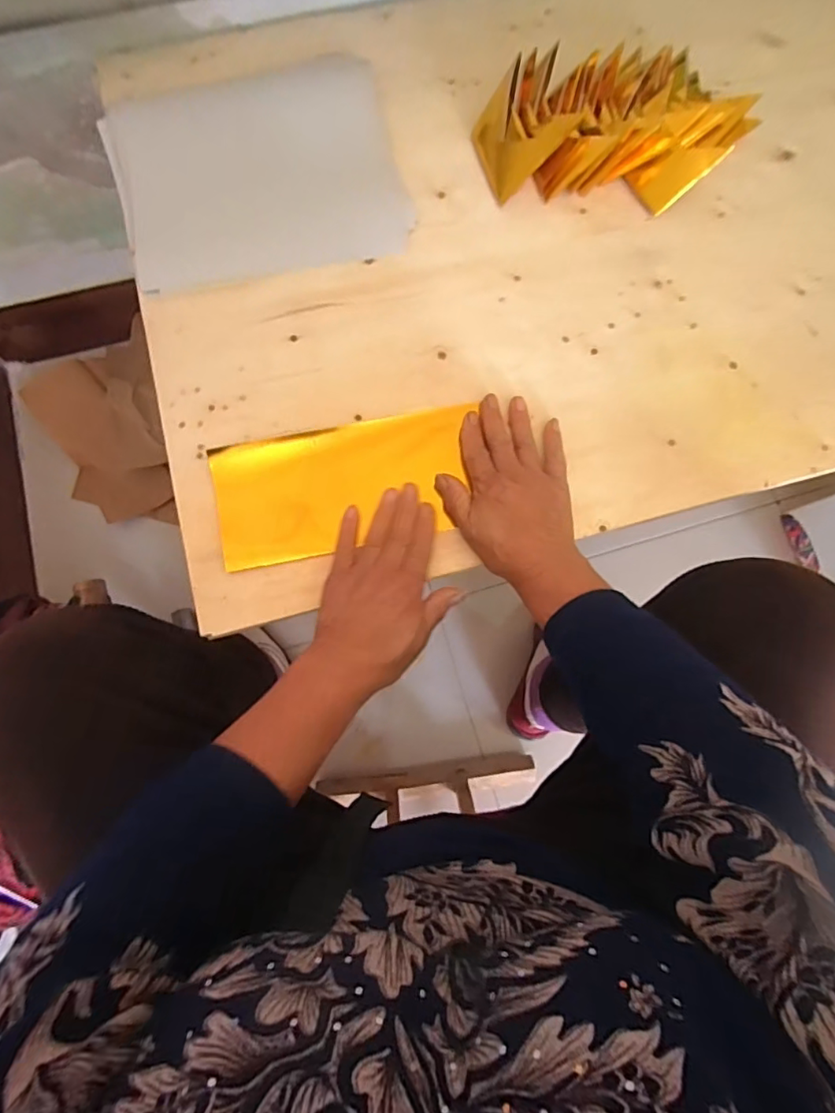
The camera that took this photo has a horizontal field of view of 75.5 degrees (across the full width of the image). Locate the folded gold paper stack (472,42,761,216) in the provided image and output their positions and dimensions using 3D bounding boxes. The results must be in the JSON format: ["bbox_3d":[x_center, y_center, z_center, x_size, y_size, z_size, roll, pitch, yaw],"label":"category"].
[{"bbox_3d":[0.201,-0.411,0.518,0.268,0.050,0.154,-16,77,-6],"label":"folded gold paper stack"}]

